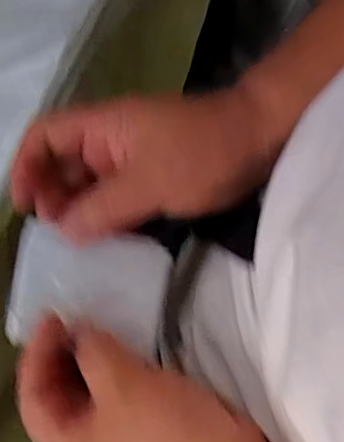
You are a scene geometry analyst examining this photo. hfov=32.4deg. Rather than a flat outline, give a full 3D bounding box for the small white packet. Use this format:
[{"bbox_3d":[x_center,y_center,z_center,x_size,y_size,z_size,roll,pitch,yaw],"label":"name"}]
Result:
[{"bbox_3d":[-0.043,0.036,0.317,0.080,0.007,0.060,11,86,-19],"label":"small white packet"}]

